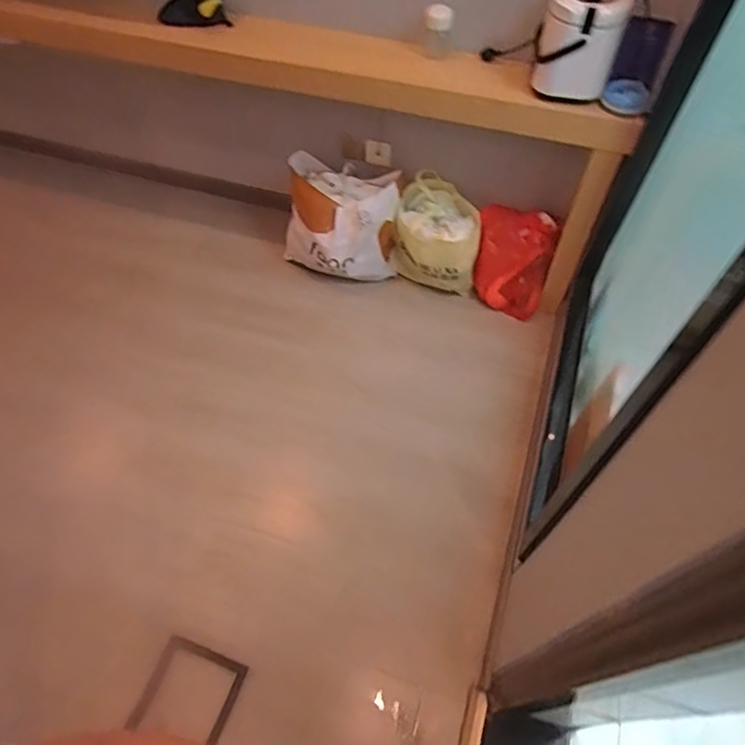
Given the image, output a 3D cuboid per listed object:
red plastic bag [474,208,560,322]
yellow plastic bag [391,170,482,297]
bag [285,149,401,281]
[{"bbox_3d":[0.474,-0.377,1.866,0.238,0.325,0.230,9,56,6],"label":"red plastic bag"},{"bbox_3d":[0.227,-0.476,1.874,0.282,0.319,0.215,11,56,7],"label":"yellow plastic bag"},{"bbox_3d":[-0.105,-0.509,1.900,0.386,0.327,0.255,11,56,7],"label":"bag"}]

